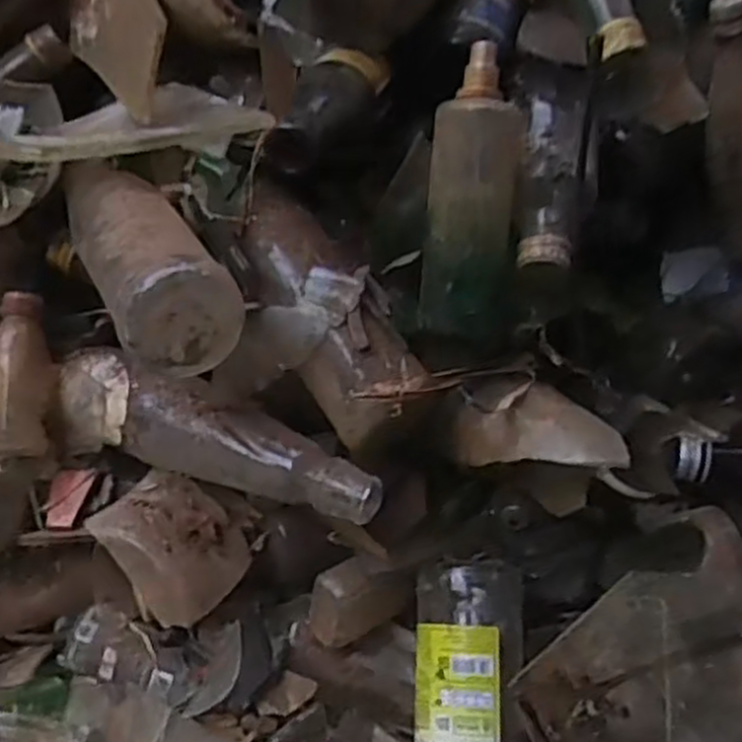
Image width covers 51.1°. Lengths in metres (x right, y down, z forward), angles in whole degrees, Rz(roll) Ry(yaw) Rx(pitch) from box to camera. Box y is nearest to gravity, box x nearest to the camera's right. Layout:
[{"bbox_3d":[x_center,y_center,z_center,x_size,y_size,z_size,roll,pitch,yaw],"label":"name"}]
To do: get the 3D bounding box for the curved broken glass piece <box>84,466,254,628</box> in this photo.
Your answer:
[{"bbox_3d":[-0.119,0.104,0.472,0.065,0.026,0.085,-36,67,-26],"label":"curved broken glass piece"}]

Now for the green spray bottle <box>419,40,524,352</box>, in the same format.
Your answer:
[{"bbox_3d":[0.056,-0.087,0.406,0.054,0.050,0.148,2,96,-3],"label":"green spray bottle"}]

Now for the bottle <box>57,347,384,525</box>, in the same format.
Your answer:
[{"bbox_3d":[-0.090,0.044,0.468,0.212,0.060,0.058,17,83,20],"label":"bottle"}]

